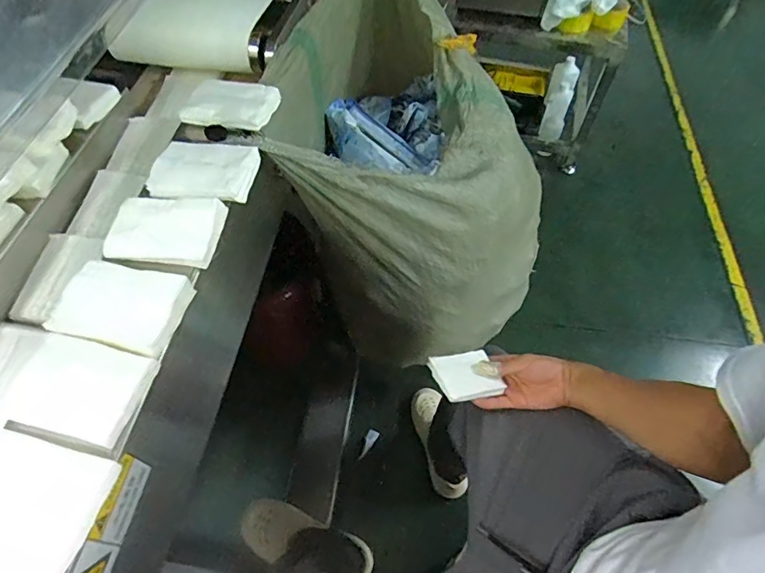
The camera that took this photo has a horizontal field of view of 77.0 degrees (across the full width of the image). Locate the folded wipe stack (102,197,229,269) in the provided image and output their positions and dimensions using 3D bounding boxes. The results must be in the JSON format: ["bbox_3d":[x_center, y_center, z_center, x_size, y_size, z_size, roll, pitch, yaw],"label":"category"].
[{"bbox_3d":[-0.208,-0.054,0.459,0.101,0.018,0.071,4,56,2],"label":"folded wipe stack"}]

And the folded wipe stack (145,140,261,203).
[{"bbox_3d":[-0.188,-0.124,0.506,0.105,0.013,0.081,5,56,2],"label":"folded wipe stack"}]

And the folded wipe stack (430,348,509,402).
[{"bbox_3d":[0.121,0.130,0.705,0.093,0.015,0.072,-5,58,-19],"label":"folded wipe stack"}]

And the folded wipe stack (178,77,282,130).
[{"bbox_3d":[-0.177,-0.214,0.564,0.098,0.015,0.073,12,57,7],"label":"folded wipe stack"}]

